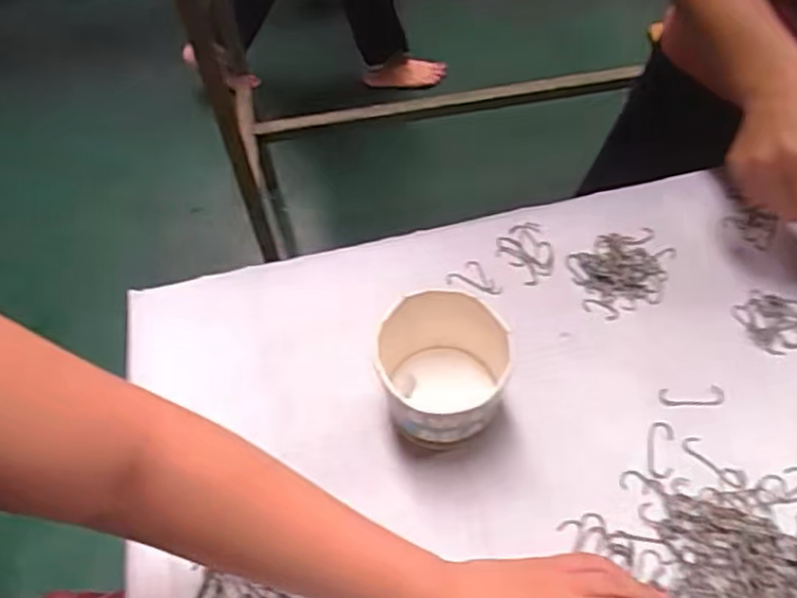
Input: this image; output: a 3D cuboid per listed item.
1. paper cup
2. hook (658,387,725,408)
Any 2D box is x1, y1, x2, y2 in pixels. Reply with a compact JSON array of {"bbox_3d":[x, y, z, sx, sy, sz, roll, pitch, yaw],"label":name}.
[{"bbox_3d":[0.031,0.052,0.481,0.082,0.071,0.089,-1,54,2],"label":"paper cup"},{"bbox_3d":[0.213,0.071,0.505,0.047,0.004,0.014,-1,54,2],"label":"hook"}]

